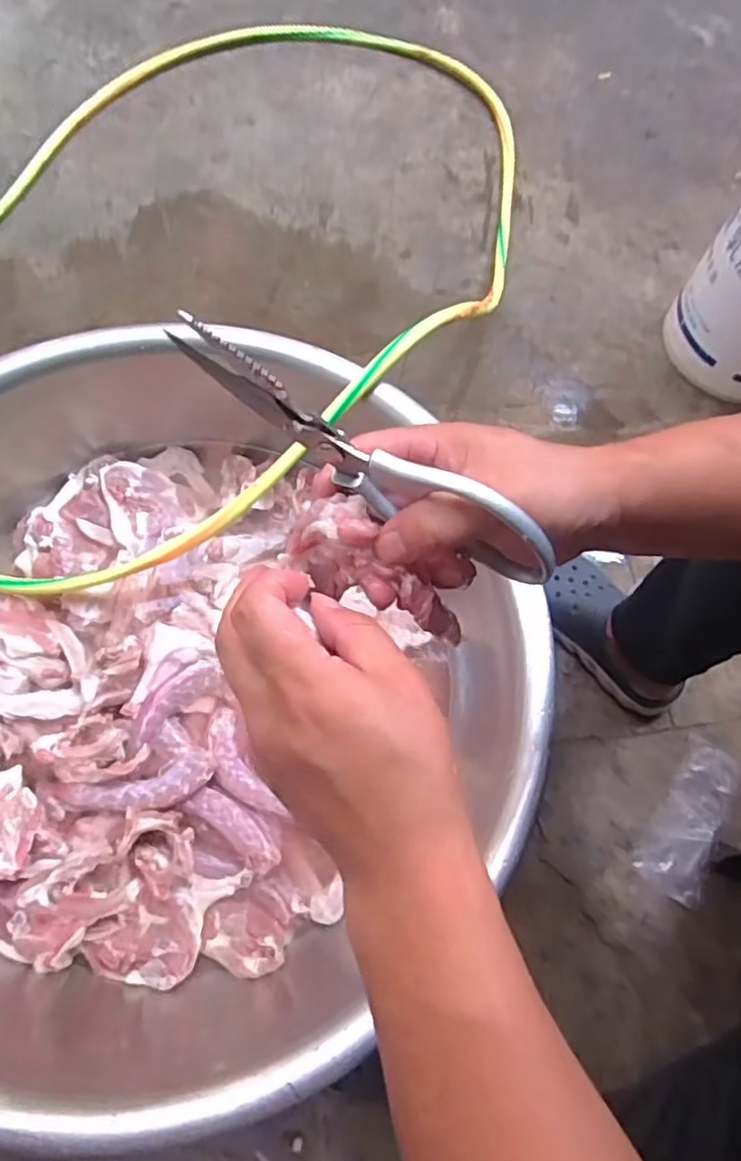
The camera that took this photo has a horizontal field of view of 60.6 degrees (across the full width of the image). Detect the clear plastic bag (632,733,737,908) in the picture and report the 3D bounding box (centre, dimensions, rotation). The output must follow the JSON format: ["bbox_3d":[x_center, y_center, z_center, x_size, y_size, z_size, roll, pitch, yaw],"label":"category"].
[{"bbox_3d":[0.399,0.291,0.784,0.080,0.014,0.190,32,72,5],"label":"clear plastic bag"}]

